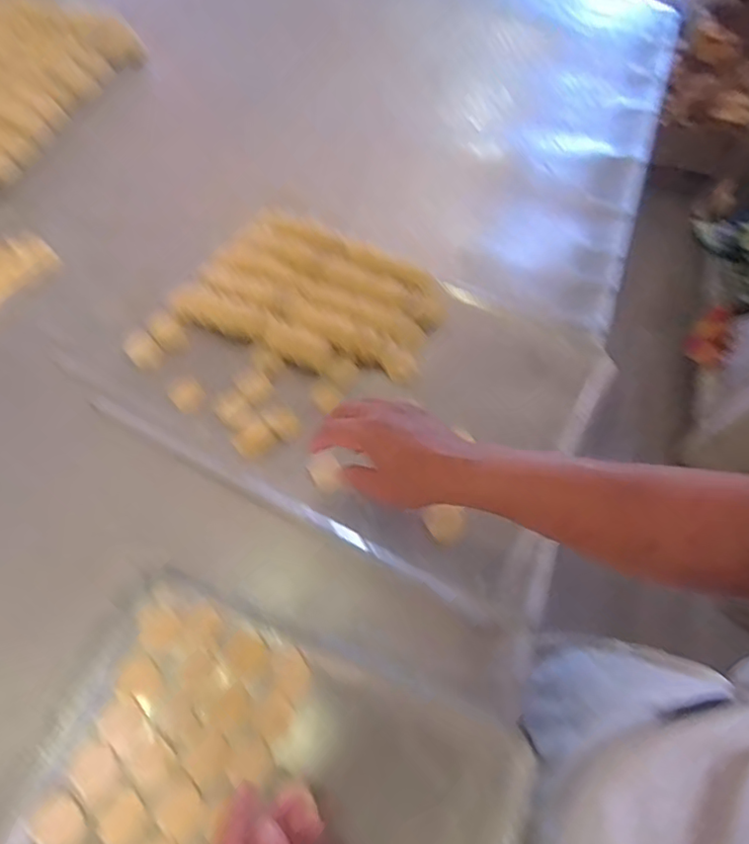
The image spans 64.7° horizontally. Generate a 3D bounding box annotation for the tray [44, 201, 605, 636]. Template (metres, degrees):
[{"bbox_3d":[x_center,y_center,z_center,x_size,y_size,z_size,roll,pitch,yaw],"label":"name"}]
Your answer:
[{"bbox_3d":[-0.014,-0.046,0.615,0.456,0.038,0.324,28,66,10],"label":"tray"}]

